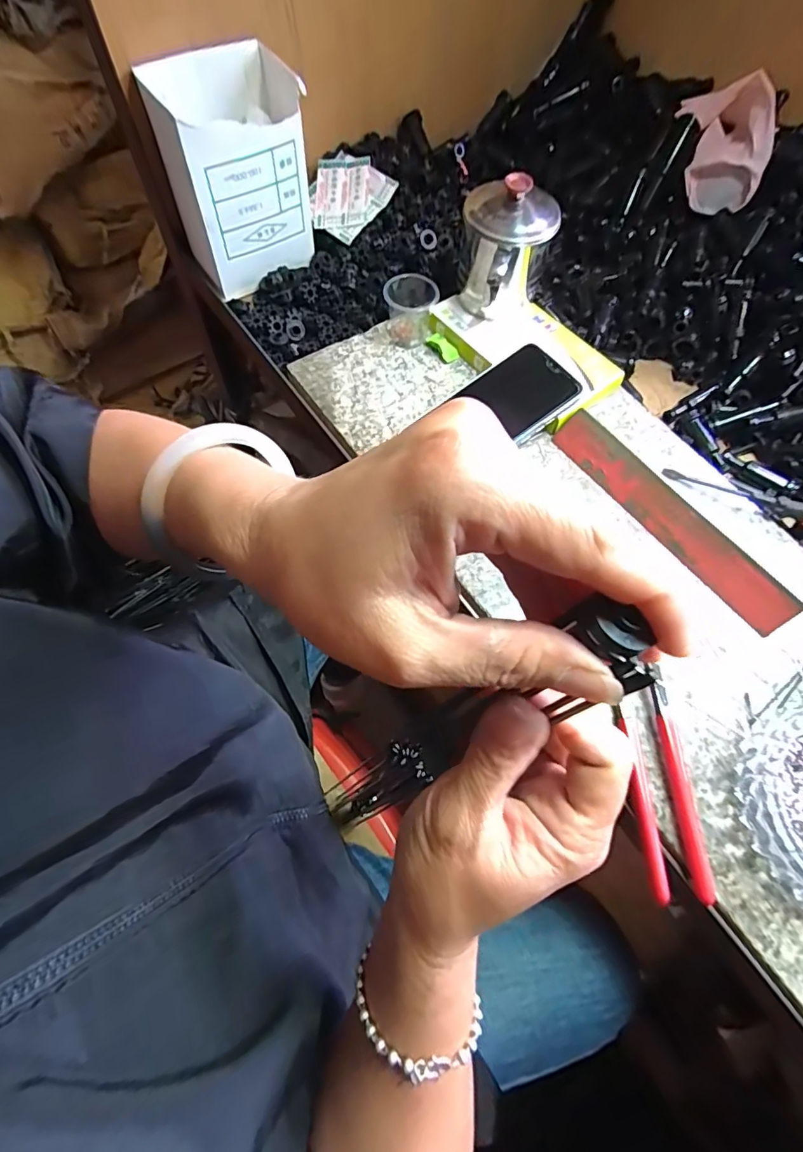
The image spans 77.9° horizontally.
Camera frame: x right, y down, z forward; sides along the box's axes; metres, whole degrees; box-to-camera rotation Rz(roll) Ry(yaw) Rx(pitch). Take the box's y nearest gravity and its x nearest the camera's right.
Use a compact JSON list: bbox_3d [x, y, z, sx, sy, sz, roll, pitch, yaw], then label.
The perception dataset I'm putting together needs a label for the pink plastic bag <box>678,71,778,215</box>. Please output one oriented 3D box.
[{"bbox_3d":[0.338,-0.461,0.521,0.067,0.076,0.140,4,66,0],"label":"pink plastic bag"}]

